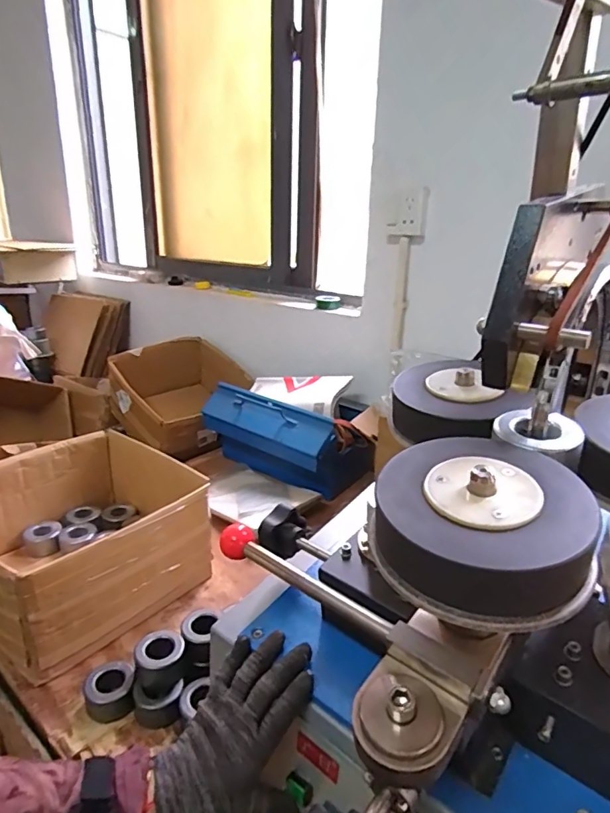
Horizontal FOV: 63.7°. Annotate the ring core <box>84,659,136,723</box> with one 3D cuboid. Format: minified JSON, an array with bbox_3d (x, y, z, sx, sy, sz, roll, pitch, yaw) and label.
[{"bbox_3d":[-0.244,0.357,0.618,0.057,0.031,0.064,-6,21,-17],"label":"ring core"}]

